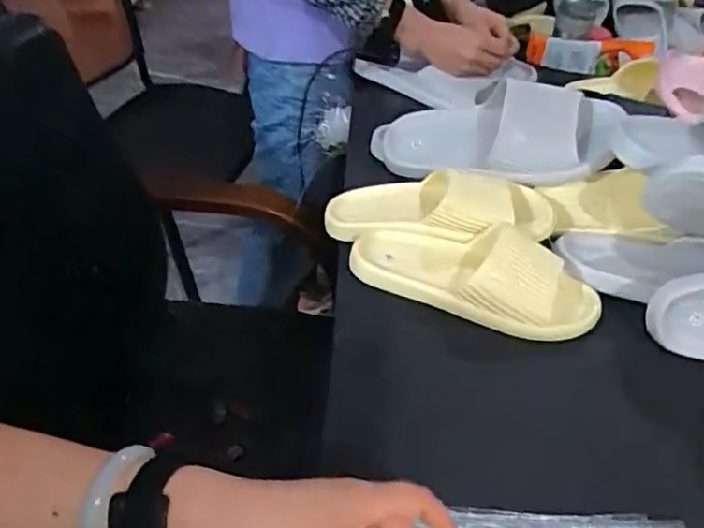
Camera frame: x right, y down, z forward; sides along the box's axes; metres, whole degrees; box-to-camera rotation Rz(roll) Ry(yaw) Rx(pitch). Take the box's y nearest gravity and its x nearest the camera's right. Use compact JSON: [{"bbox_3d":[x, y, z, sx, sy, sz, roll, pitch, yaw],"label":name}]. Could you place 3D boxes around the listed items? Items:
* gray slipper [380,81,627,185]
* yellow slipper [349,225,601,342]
[{"bbox_3d":[0.168,-0.162,0.794,0.286,0.106,0.104,2,35,24],"label":"gray slipper"},{"bbox_3d":[0.123,0.009,0.663,0.256,0.059,0.104,16,40,14],"label":"yellow slipper"}]

